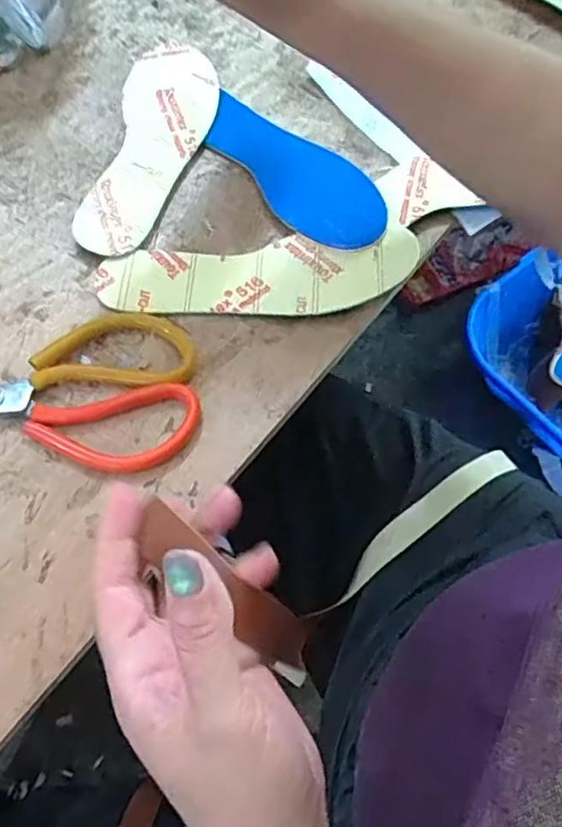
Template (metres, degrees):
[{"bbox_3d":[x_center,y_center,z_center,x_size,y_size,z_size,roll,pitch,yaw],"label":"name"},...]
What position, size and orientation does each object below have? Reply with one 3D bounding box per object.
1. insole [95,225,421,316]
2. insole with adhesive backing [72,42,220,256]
[{"bbox_3d":[-0.015,-0.096,0.429,0.218,0.016,0.062,-3,64,-3],"label":"insole"},{"bbox_3d":[-0.097,-0.210,0.480,0.072,0.005,0.216,11,66,-4],"label":"insole with adhesive backing"}]

